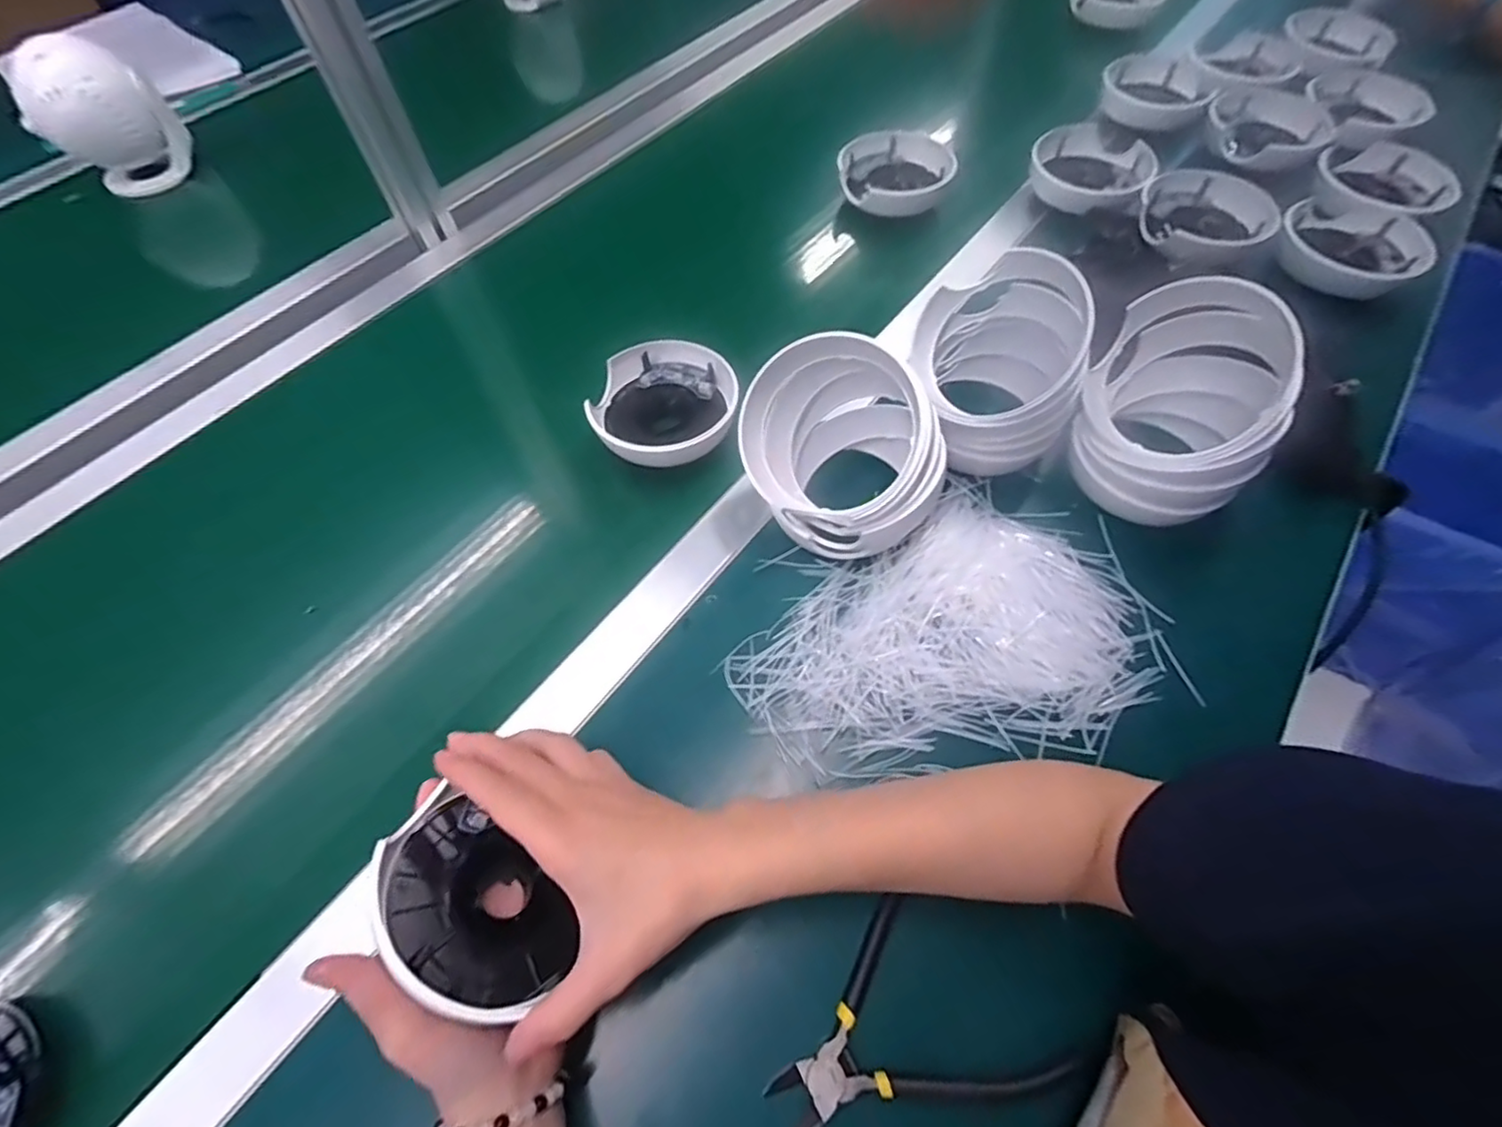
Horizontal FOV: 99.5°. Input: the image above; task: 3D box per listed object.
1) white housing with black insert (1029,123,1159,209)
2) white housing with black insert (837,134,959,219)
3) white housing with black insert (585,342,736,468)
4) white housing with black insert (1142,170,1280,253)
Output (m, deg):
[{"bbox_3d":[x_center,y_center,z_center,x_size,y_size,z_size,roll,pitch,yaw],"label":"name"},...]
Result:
[{"bbox_3d":[0.348,-0.410,0.659,0.114,0.024,0.120,-40,67,-18],"label":"white housing with black insert"},{"bbox_3d":[0.157,-0.420,0.685,0.118,0.037,0.102,15,63,10],"label":"white housing with black insert"},{"bbox_3d":[-0.070,-0.127,0.525,0.119,0.042,0.111,-1,61,2],"label":"white housing with black insert"},{"bbox_3d":[0.438,-0.336,0.614,0.109,0.031,0.118,-1,61,2],"label":"white housing with black insert"}]

